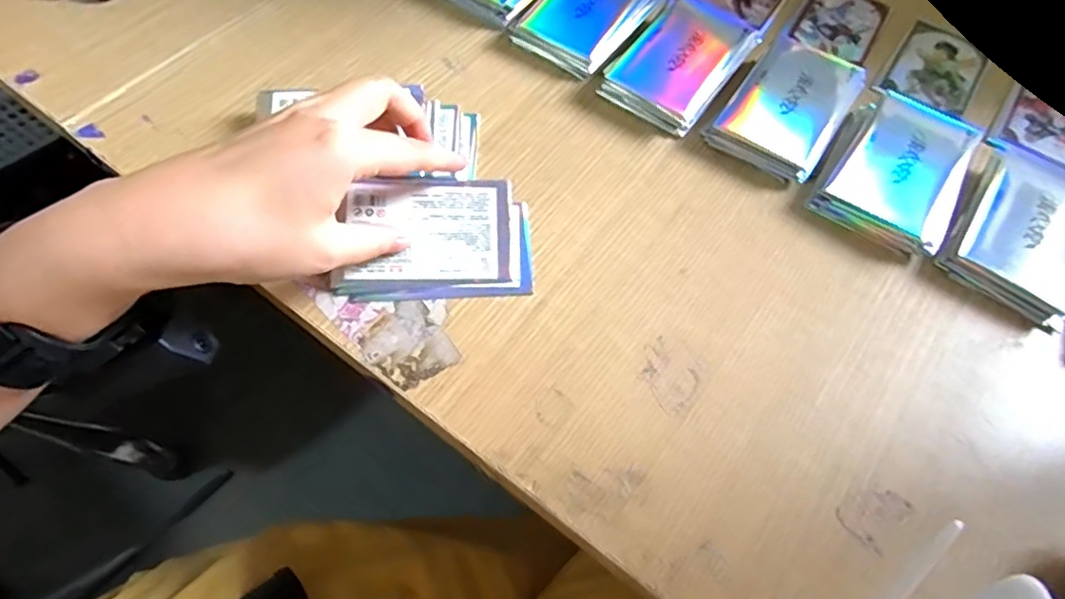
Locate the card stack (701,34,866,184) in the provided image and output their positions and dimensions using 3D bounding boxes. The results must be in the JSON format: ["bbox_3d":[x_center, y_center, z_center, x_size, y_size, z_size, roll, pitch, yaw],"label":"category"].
[{"bbox_3d":[0.160,-0.121,0.373,0.065,0.023,0.094,32,66,16],"label":"card stack"}]

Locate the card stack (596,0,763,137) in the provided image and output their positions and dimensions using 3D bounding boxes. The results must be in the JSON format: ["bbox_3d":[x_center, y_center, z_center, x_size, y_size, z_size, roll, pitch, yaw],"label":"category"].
[{"bbox_3d":[0.096,-0.154,0.389,0.065,0.022,0.097,35,66,17],"label":"card stack"}]

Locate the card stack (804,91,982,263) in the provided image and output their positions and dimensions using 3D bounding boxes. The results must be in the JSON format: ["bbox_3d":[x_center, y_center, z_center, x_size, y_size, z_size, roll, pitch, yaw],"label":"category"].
[{"bbox_3d":[0.215,-0.077,0.353,0.072,0.019,0.101,31,65,15],"label":"card stack"}]

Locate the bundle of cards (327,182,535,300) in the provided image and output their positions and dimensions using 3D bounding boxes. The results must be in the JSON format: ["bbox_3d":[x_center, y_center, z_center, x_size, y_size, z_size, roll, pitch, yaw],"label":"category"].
[{"bbox_3d":[-0.051,-0.033,0.319,0.099,0.021,0.065,-4,61,-3],"label":"bundle of cards"}]

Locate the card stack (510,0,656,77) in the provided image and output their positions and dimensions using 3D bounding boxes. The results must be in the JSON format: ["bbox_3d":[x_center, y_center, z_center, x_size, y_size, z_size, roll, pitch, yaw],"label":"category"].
[{"bbox_3d":[0.037,-0.195,0.409,0.069,0.020,0.101,34,66,16],"label":"card stack"}]

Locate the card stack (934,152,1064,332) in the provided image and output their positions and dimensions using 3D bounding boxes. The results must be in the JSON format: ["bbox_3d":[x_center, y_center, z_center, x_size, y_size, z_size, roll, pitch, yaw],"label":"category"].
[{"bbox_3d":[0.279,-0.038,0.335,0.067,0.017,0.098,36,66,17],"label":"card stack"}]

